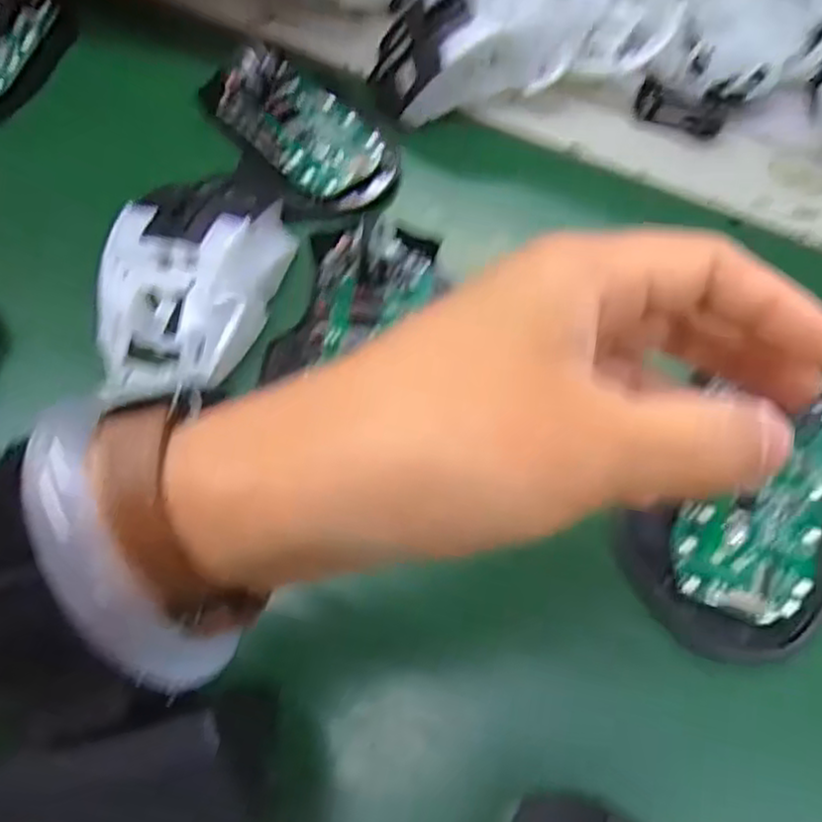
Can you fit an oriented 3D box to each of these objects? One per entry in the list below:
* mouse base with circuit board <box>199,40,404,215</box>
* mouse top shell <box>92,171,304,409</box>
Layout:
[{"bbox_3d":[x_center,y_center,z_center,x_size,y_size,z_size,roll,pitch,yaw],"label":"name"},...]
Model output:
[{"bbox_3d":[-0.048,-0.135,0.344,0.057,0.021,0.104,-35,62,-15],"label":"mouse base with circuit board"},{"bbox_3d":[-0.088,-0.055,0.294,0.061,0.029,0.103,11,61,12],"label":"mouse top shell"}]

